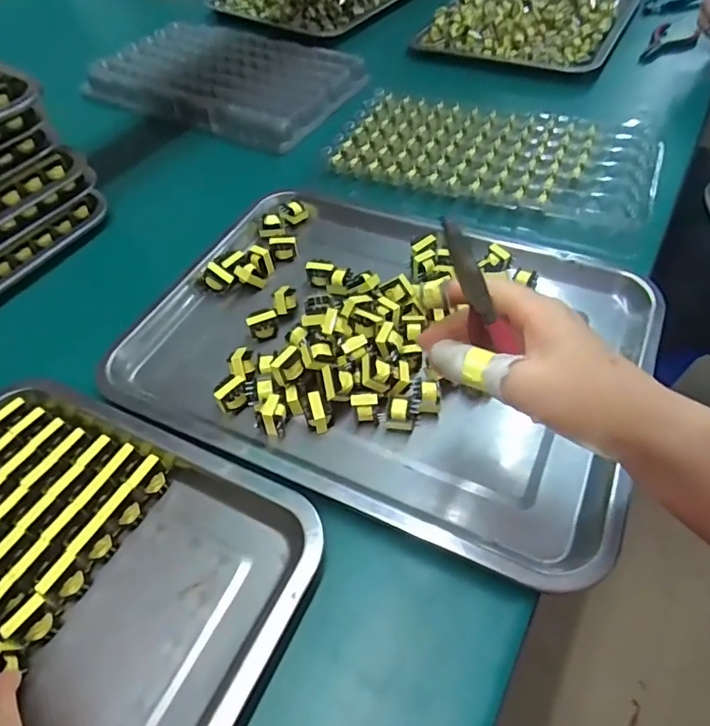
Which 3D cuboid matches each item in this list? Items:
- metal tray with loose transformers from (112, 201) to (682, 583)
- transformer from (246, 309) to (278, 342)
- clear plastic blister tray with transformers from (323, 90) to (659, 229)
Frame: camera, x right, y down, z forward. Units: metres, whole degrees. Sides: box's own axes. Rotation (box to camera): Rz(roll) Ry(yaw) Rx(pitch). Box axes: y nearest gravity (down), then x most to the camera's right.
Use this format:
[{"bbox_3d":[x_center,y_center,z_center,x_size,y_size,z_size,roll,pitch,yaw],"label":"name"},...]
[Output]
[{"bbox_3d":[0.021,-0.023,0.427,0.393,0.052,0.297,23,56,18],"label":"metal tray with loose transformers"},{"bbox_3d":[-0.078,-0.032,0.444,0.024,0.018,0.021,-14,53,-9],"label":"transformer"},{"bbox_3d":[0.153,-0.246,0.588,0.337,0.023,0.199,18,55,15],"label":"clear plastic blister tray with transformers"}]

